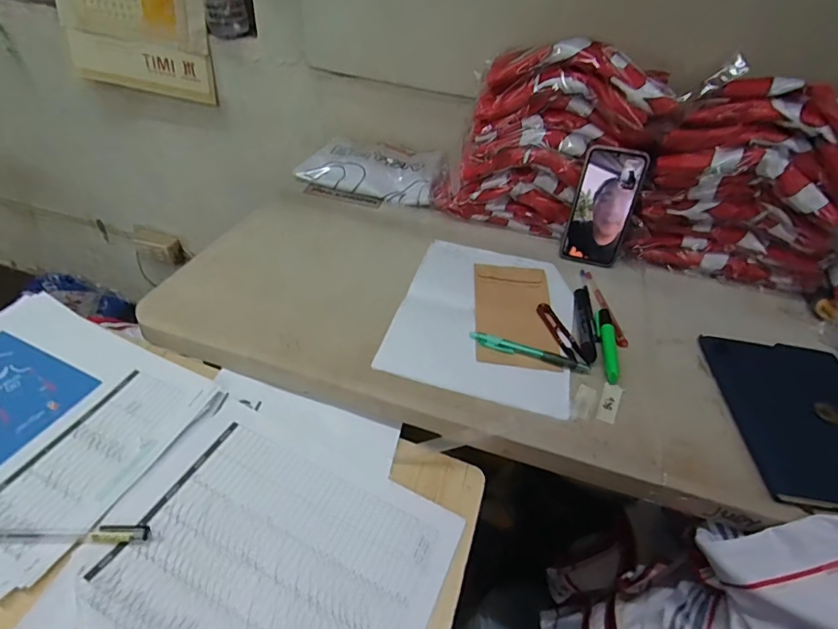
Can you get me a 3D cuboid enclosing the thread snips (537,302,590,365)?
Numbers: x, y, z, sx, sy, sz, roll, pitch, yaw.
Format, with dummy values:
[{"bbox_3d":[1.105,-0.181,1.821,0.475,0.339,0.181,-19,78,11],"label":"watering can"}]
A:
[{"bbox_3d":[0.177,0.023,0.570,0.022,0.008,0.103,-8,43,-16],"label":"thread snips"}]

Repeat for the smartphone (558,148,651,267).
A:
[{"bbox_3d":[0.264,-0.154,0.660,0.084,0.164,0.019,15,31,13],"label":"smartphone"}]

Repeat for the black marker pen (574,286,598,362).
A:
[{"bbox_3d":[0.212,0.010,0.583,0.022,0.015,0.138,12,41,6],"label":"black marker pen"}]

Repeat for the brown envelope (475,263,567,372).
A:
[{"bbox_3d":[0.124,-0.006,0.597,0.099,0.011,0.191,6,41,0],"label":"brown envelope"}]

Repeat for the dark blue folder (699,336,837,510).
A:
[{"bbox_3d":[0.421,0.109,0.492,0.156,0.019,0.215,9,41,3],"label":"dark blue folder"}]

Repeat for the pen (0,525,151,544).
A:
[{"bbox_3d":[-0.293,0.185,0.379,0.128,0.011,0.015,0,41,-8],"label":"pen"}]

